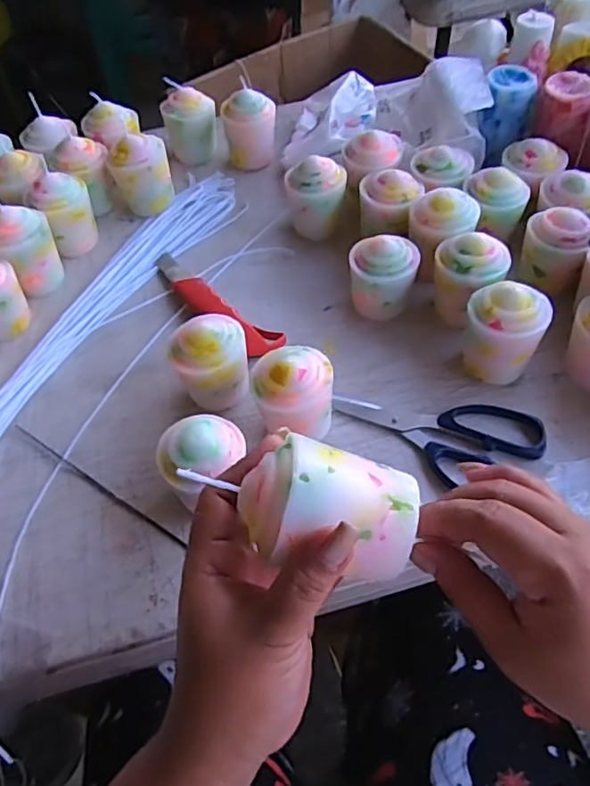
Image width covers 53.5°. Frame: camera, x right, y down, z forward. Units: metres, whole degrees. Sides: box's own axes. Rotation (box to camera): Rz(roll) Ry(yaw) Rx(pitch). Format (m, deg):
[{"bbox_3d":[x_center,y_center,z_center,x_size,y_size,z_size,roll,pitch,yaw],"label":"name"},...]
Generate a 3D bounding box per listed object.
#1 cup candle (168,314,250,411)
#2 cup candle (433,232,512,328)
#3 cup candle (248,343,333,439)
[{"bbox_3d":[-0.061,-0.018,0.443,0.054,0.074,0.046,-21,56,-10],"label":"cup candle"},{"bbox_3d":[0.141,-0.096,0.480,0.047,0.063,0.050,-2,55,3],"label":"cup candle"},{"bbox_3d":[0.000,0.007,0.419,0.054,0.074,0.060,-6,55,0],"label":"cup candle"}]

